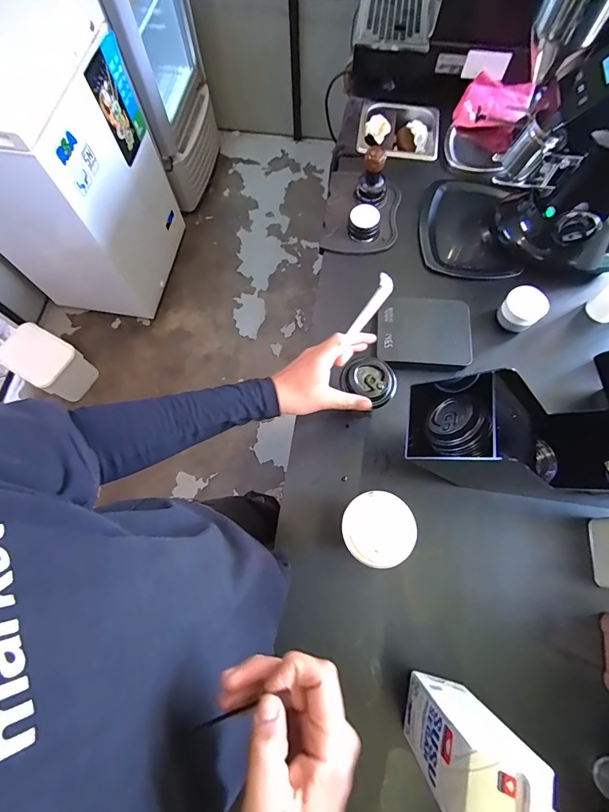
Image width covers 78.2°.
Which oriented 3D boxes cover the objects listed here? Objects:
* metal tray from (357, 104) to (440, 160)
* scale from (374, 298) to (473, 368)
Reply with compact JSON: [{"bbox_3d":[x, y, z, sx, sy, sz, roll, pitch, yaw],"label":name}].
[{"bbox_3d":[0.216,-0.633,0.868,0.182,0.038,0.170,9,72,4],"label":"metal tray"},{"bbox_3d":[0.208,-0.131,0.666,0.161,0.033,0.137,8,72,4],"label":"scale"}]

